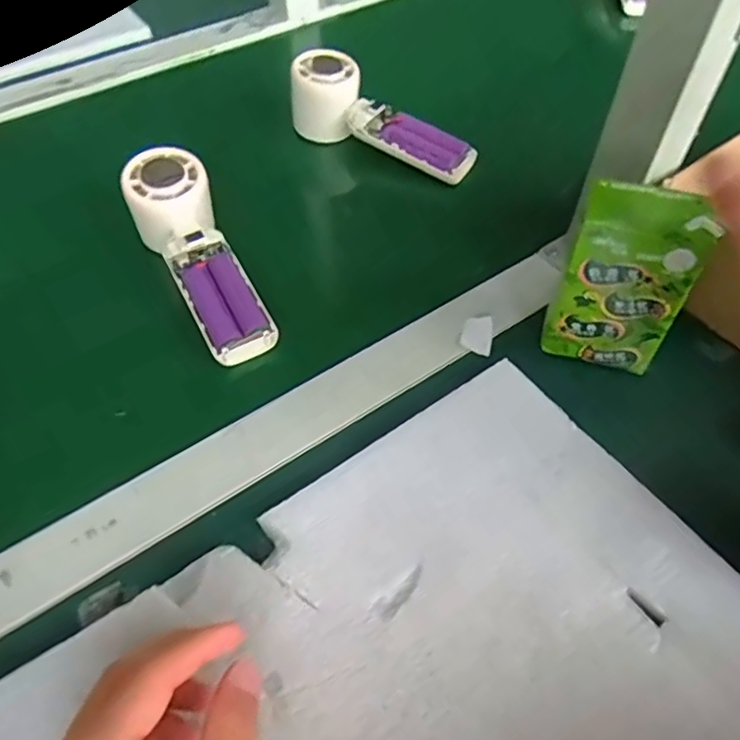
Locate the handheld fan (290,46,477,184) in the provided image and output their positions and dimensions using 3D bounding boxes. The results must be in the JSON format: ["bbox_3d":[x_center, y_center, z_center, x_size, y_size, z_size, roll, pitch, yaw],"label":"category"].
[{"bbox_3d":[0.010,-0.210,0.505,0.158,0.057,0.044,26,58,18],"label":"handheld fan"}]

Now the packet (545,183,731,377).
[{"bbox_3d":[0.146,-0.052,0.356,0.066,0.101,0.041,18,56,13],"label":"packet"}]

